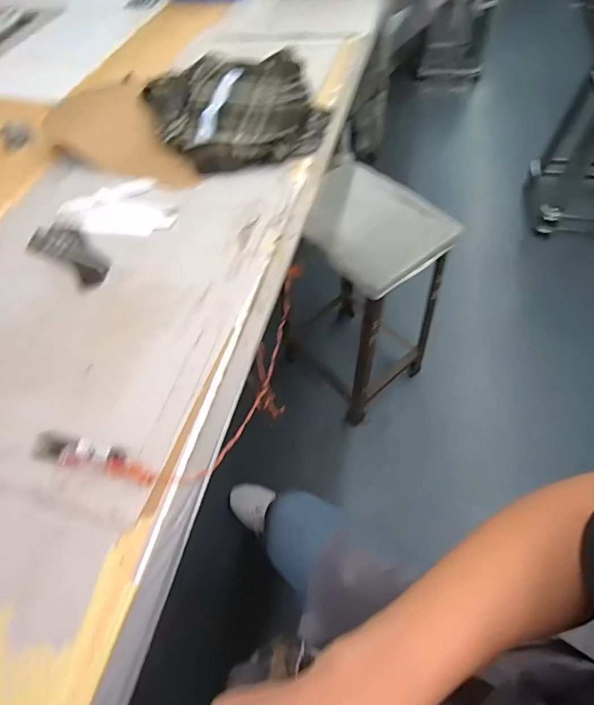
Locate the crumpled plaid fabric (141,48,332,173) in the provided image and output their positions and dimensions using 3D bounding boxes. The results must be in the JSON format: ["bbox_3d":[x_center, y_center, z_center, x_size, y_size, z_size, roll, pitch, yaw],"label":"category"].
[{"bbox_3d":[-0.112,-0.439,0.783,0.285,0.054,0.325,-16,55,-7],"label":"crumpled plaid fabric"}]

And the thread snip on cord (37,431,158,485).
[{"bbox_3d":[-0.207,0.103,0.442,0.146,0.012,0.028,10,56,12],"label":"thread snip on cord"}]

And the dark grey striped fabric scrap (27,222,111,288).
[{"bbox_3d":[-0.327,-0.145,0.633,0.160,0.005,0.066,34,64,25],"label":"dark grey striped fabric scrap"}]

